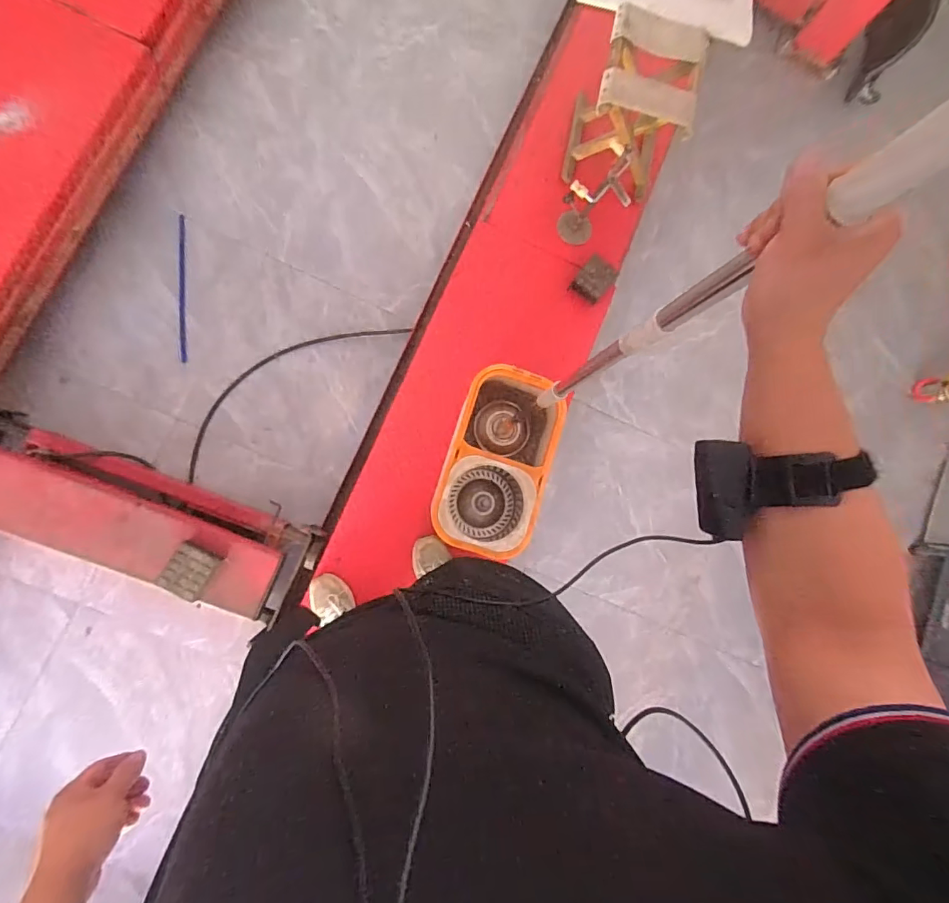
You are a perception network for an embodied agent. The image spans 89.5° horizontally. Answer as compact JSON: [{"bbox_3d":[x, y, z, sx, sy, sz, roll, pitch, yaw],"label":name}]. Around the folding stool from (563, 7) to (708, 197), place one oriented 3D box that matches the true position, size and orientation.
[{"bbox_3d":[0.438,-0.919,1.338,0.272,0.309,0.319,13,83,-8],"label":"folding stool"}]

